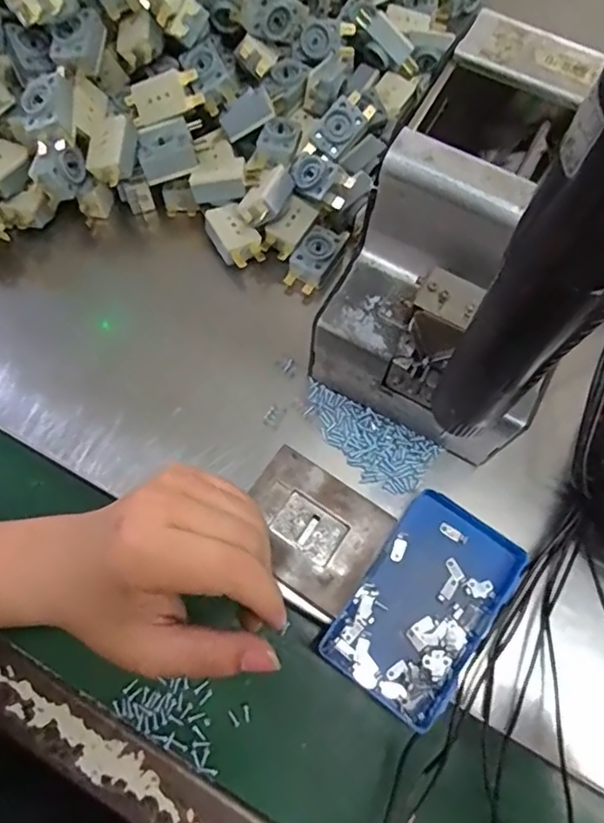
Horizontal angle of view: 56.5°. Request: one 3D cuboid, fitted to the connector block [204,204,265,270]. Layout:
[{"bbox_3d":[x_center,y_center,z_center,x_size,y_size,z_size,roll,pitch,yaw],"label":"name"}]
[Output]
[{"bbox_3d":[-0.047,-0.122,0.389,0.028,0.018,0.044,-28,73,-10],"label":"connector block"}]

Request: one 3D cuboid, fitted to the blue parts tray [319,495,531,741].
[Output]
[{"bbox_3d":[0.071,0.110,0.325,0.071,0.026,0.114,36,79,10],"label":"blue parts tray"}]

